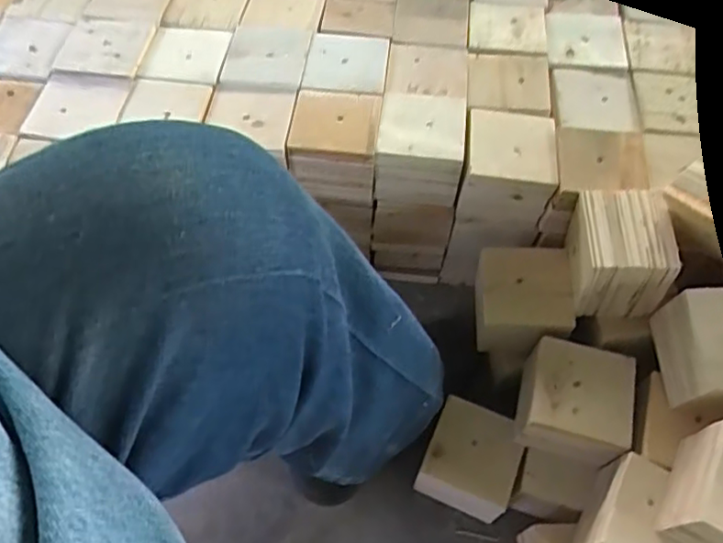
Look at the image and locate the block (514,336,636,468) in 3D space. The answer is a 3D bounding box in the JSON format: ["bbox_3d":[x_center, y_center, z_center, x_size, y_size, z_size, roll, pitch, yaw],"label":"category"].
[{"bbox_3d":[0.216,0.137,0.639,0.104,0.081,0.101,13,59,5],"label":"block"}]

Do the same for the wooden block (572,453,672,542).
[{"bbox_3d":[0.264,0.243,0.575,0.101,0.081,0.100,28,62,14],"label":"wooden block"}]

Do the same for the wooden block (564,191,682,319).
[{"bbox_3d":[0.264,-0.018,0.643,0.085,0.094,0.112,4,59,0],"label":"wooden block"}]

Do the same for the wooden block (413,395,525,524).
[{"bbox_3d":[0.120,0.210,0.682,0.096,0.091,0.098,21,60,11],"label":"wooden block"}]

